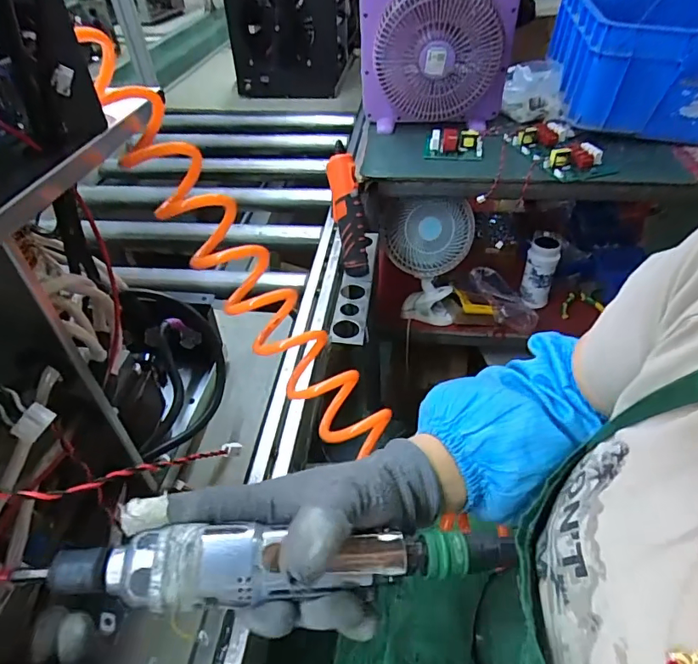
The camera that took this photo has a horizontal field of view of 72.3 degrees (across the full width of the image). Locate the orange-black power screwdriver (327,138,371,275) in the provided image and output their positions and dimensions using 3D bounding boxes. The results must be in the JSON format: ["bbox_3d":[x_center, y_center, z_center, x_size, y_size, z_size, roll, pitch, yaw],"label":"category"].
[{"bbox_3d":[-0.001,-0.199,0.794,0.043,0.209,0.037,-12,14,-10],"label":"orange-black power screwdriver"}]

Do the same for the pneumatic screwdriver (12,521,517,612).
[{"bbox_3d":[-0.031,0.120,0.254,0.254,0.033,0.036,3,42,-10],"label":"pneumatic screwdriver"}]

